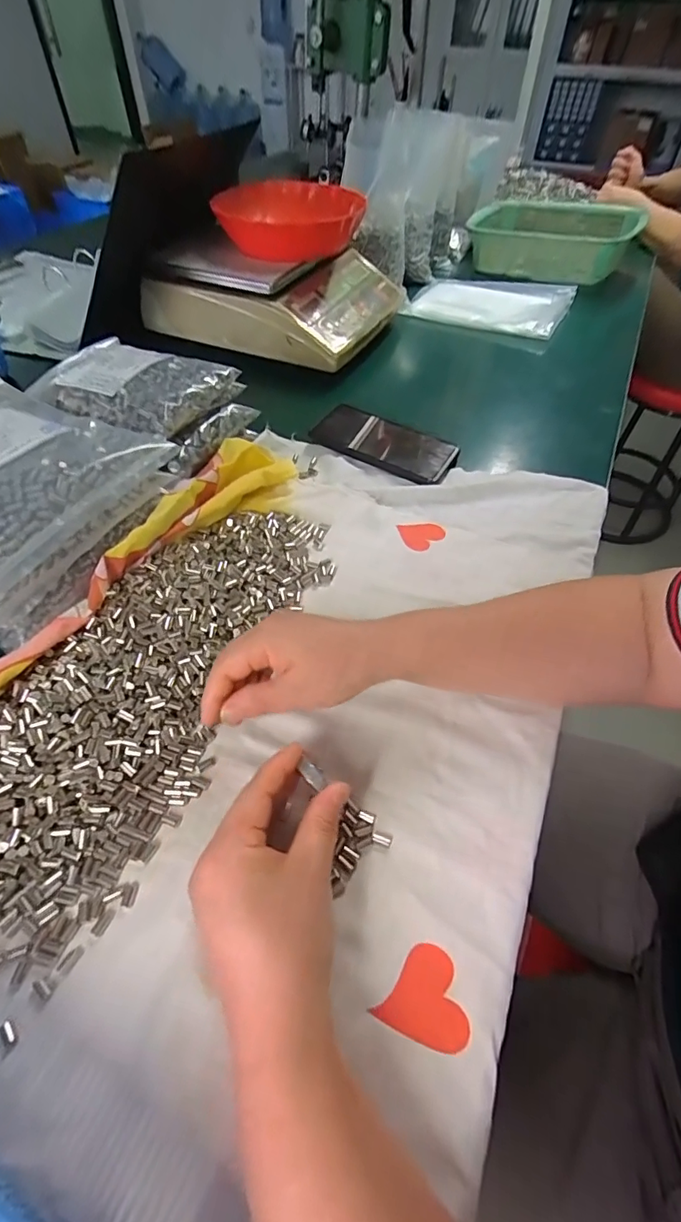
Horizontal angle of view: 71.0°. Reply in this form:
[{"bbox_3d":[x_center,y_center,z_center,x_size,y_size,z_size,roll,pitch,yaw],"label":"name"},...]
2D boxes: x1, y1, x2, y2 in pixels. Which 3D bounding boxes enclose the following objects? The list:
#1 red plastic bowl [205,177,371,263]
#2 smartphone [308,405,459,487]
[{"bbox_3d":[-0.067,-0.562,0.685,0.189,0.061,0.189,1,52,-1],"label":"red plastic bowl"},{"bbox_3d":[0.048,-0.199,0.553,0.168,0.012,0.076,27,56,19],"label":"smartphone"}]

